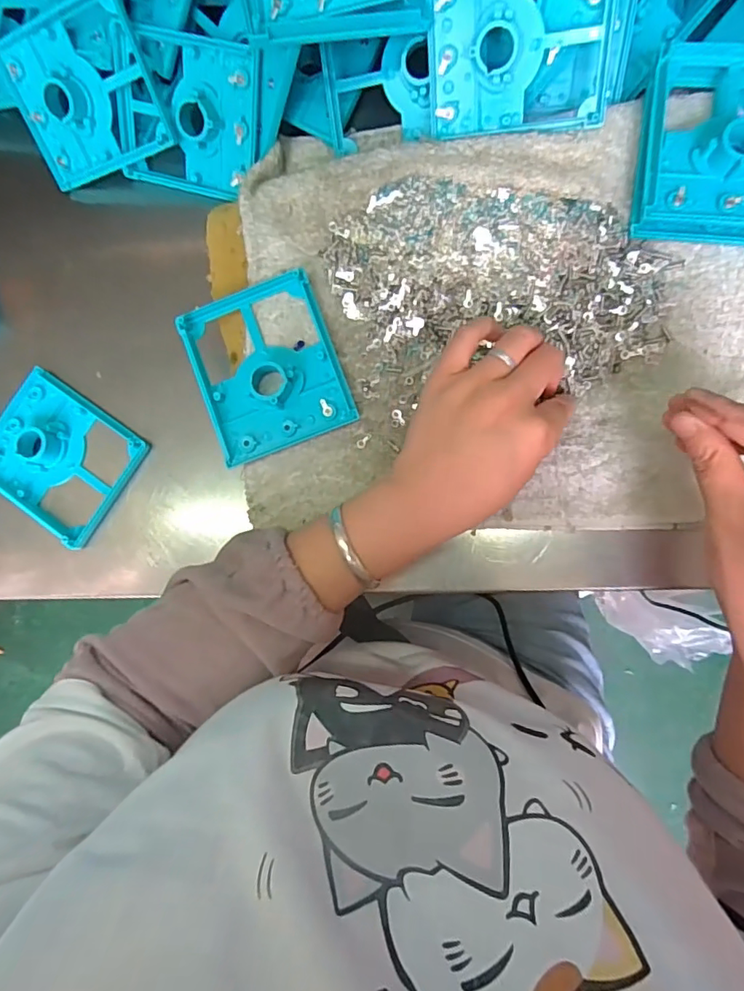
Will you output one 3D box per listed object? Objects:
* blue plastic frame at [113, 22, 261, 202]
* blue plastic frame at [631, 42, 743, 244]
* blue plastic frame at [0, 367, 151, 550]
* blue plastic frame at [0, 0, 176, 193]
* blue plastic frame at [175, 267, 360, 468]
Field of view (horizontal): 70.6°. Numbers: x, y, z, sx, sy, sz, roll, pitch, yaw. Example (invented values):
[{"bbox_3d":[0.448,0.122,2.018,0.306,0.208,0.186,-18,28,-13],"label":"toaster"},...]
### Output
[{"bbox_3d":[-0.139,-0.283,0.393,0.112,0.022,0.098,18,124,8],"label":"blue plastic frame"},{"bbox_3d":[0.223,-0.226,0.330,0.103,0.034,0.126,8,86,7],"label":"blue plastic frame"},{"bbox_3d":[-0.243,-0.030,0.406,0.114,0.023,0.096,34,90,8],"label":"blue plastic frame"},{"bbox_3d":[-0.217,-0.302,0.395,0.114,0.023,0.100,-11,120,17],"label":"blue plastic frame"},{"bbox_3d":[-0.073,-0.090,0.363,0.096,0.020,0.115,-20,83,4],"label":"blue plastic frame"}]

